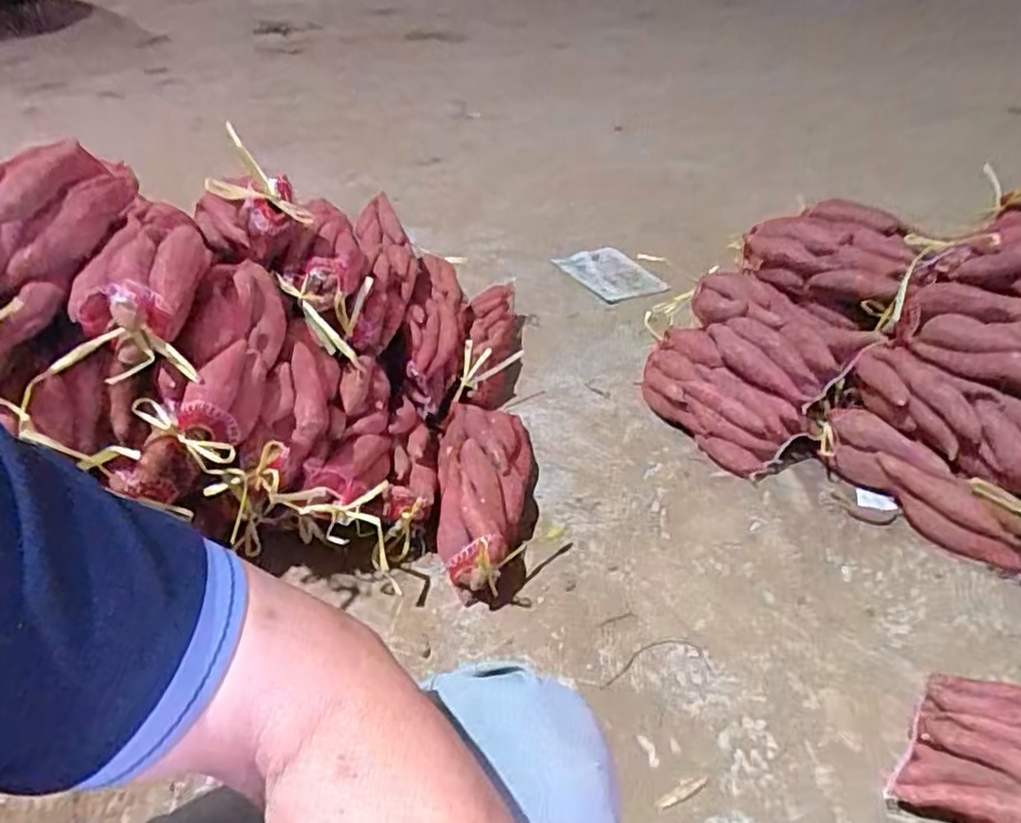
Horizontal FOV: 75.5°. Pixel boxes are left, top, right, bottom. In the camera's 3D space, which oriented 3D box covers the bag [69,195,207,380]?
[{"bbox_3d":[-0.448,-0.171,0.810,0.126,0.097,0.306,-7,51,-5],"label":"bag"}]

